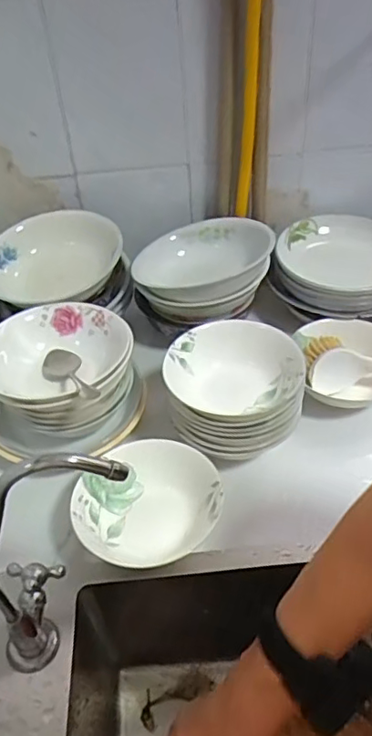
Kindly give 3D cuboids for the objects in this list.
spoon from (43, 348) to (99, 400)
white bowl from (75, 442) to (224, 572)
[{"bbox_3d":[-0.117,0.007,0.565,0.040,0.018,0.138,-24,25,-20],"label":"spoon"},{"bbox_3d":[-0.036,0.130,0.530,0.138,0.049,0.124,-15,43,-11],"label":"white bowl"}]

